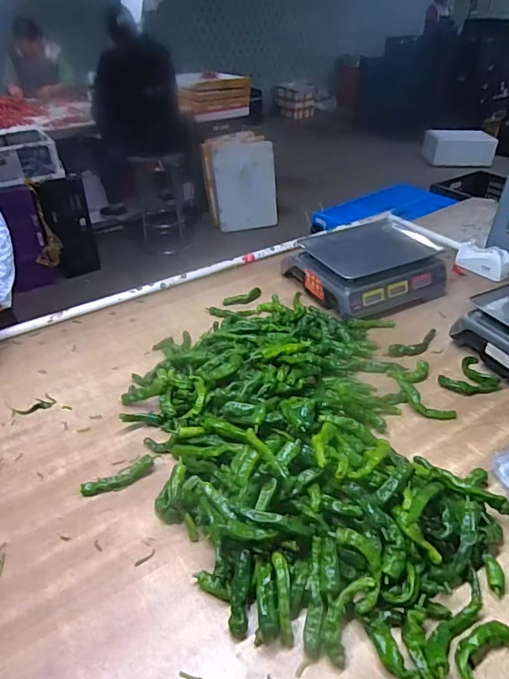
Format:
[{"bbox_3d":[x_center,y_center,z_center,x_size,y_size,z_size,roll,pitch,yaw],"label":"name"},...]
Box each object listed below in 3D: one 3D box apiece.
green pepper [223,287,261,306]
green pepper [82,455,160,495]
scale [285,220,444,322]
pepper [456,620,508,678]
[{"bbox_3d":[-0.030,-0.114,1.239,0.106,0.020,0.036,-13,40,-15],"label":"green pepper"},{"bbox_3d":[-0.225,0.230,0.781,0.129,0.030,0.033,-22,43,-24],"label":"green pepper"},{"bbox_3d":[0.296,-0.205,1.261,0.329,0.130,0.329,-20,42,-23],"label":"scale"},{"bbox_3d":[0.283,0.385,0.568,0.052,0.020,0.092,31,48,34],"label":"pepper"}]

